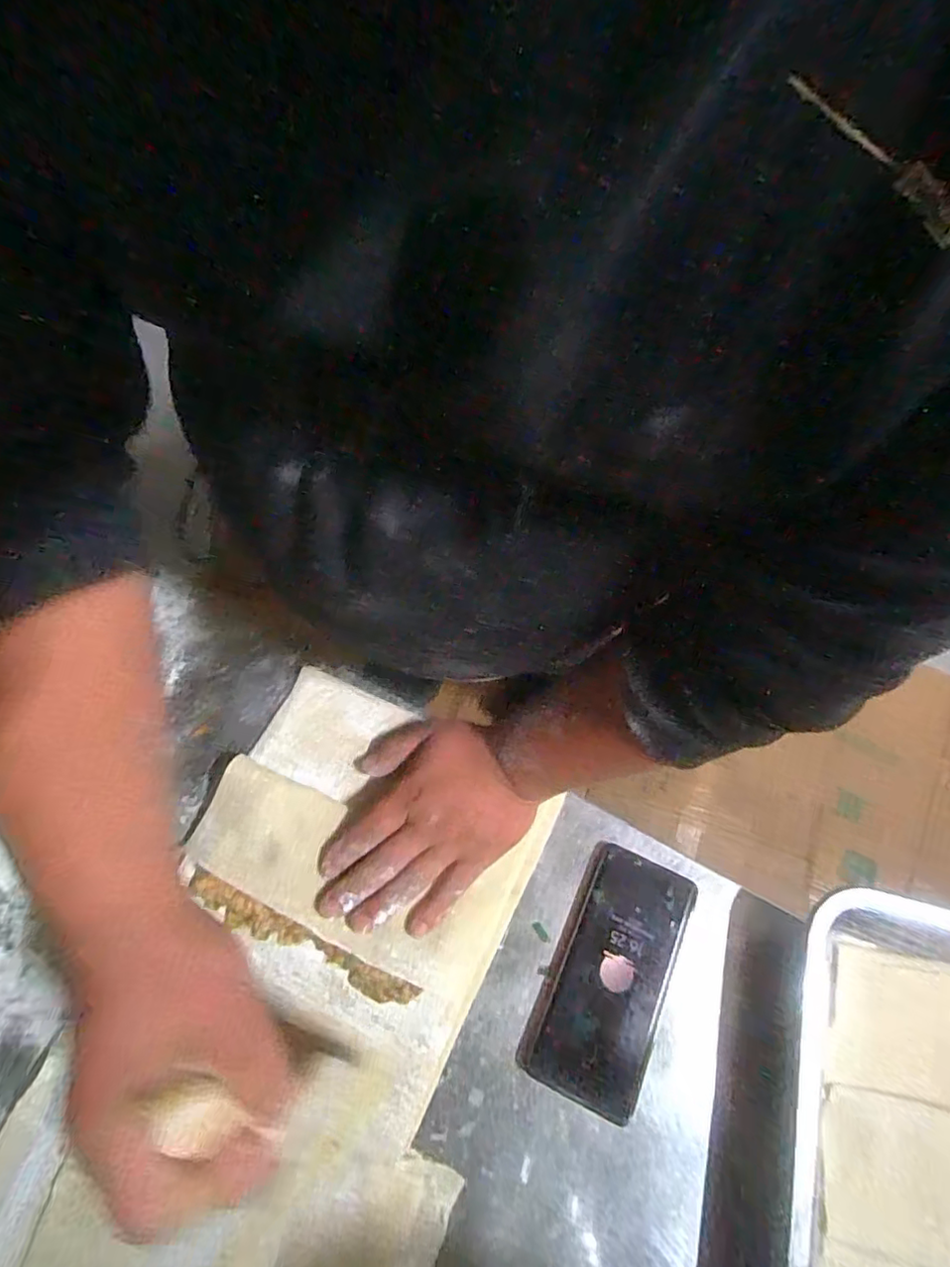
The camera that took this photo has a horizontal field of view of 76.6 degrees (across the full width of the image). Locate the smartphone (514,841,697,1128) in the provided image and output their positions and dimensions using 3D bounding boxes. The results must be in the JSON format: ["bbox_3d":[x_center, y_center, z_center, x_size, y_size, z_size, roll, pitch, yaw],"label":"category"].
[{"bbox_3d":[0.096,0.240,0.427,0.079,0.009,0.160,23,69,9],"label":"smartphone"}]

